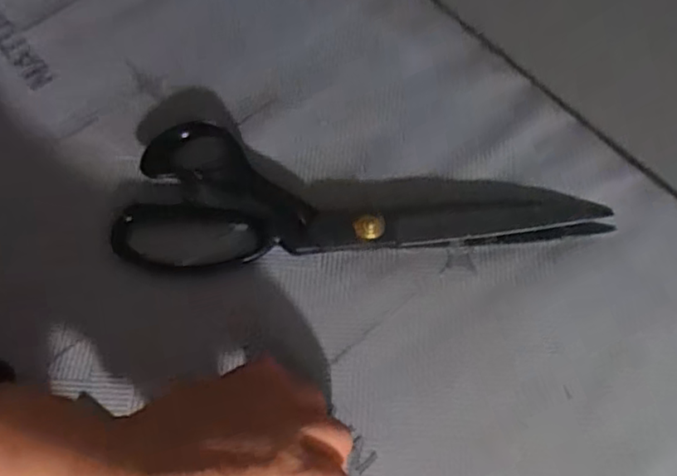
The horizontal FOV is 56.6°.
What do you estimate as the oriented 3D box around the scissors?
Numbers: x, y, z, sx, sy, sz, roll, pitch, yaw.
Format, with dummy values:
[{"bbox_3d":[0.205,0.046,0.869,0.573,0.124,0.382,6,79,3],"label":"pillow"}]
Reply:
[{"bbox_3d":[0.013,-0.032,0.390,0.291,0.015,0.091,-3,64,-4],"label":"scissors"}]

